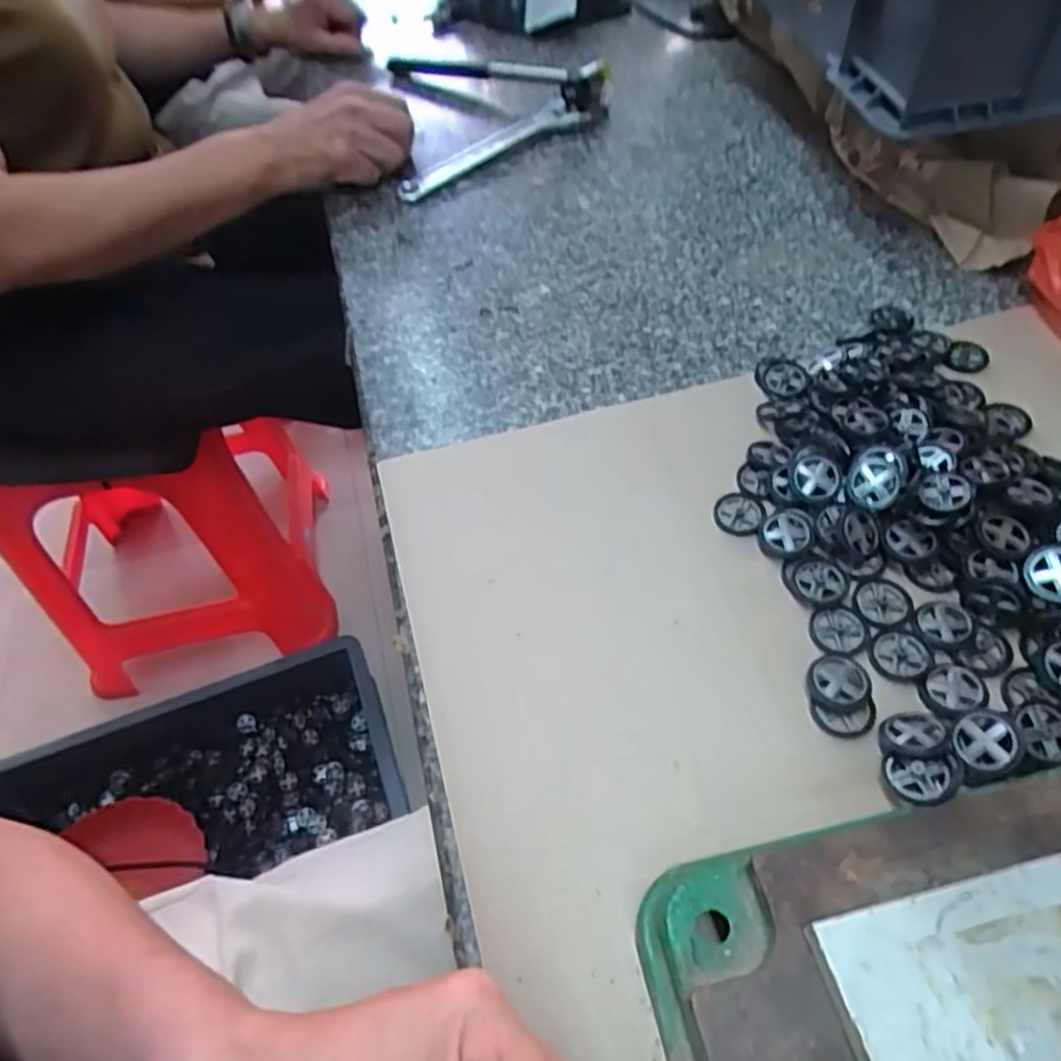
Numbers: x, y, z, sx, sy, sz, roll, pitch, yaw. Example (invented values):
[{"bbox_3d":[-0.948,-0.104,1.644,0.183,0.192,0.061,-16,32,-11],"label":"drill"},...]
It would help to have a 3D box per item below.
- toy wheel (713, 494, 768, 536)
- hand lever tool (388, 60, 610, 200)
[{"bbox_3d":[0.117,-0.010,0.405,0.026,0.005,0.031,18,56,18],"label":"toy wheel"},{"bbox_3d":[-0.031,-0.424,0.720,0.204,0.038,0.287,-8,52,-2],"label":"hand lever tool"}]

